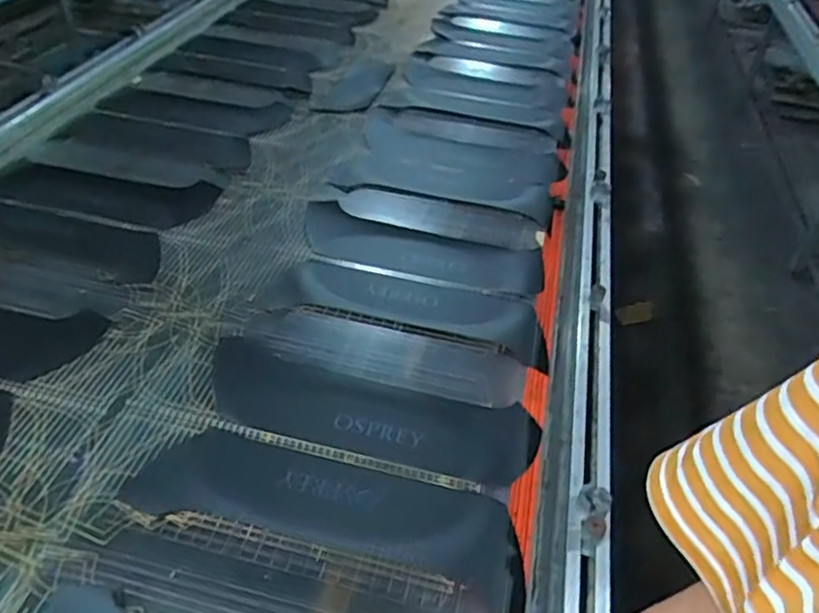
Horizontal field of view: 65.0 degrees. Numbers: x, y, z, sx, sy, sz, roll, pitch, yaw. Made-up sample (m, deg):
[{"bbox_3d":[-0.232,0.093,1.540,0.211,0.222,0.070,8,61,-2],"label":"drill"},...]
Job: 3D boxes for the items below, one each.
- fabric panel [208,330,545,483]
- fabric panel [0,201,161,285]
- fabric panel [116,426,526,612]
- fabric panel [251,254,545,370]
[{"bbox_3d":[-0.066,0.150,0.922,0.483,0.023,0.140,14,42,11],"label":"fabric panel"},{"bbox_3d":[-0.671,-0.128,1.197,0.478,0.019,0.164,11,39,10],"label":"fabric panel"},{"bbox_3d":[-0.097,0.249,0.806,0.483,0.011,0.135,12,41,9],"label":"fabric panel"},{"bbox_3d":[-0.004,-0.016,1.083,0.470,0.030,0.147,11,40,9],"label":"fabric panel"}]

